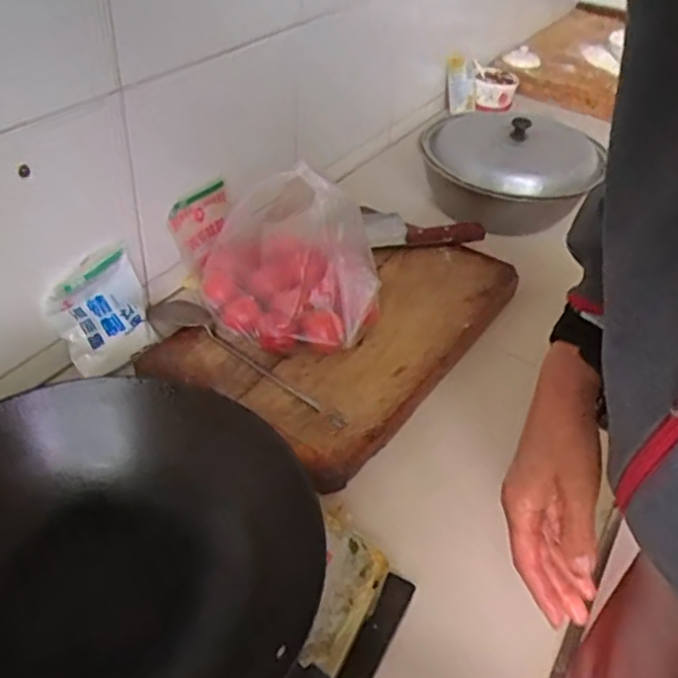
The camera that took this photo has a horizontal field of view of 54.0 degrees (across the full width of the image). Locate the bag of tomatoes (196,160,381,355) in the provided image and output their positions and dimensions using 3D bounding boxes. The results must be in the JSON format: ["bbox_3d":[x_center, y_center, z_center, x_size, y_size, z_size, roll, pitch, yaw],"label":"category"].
[{"bbox_3d":[-0.056,-0.097,0.788,0.212,0.180,0.178,2,41,-7],"label":"bag of tomatoes"}]

